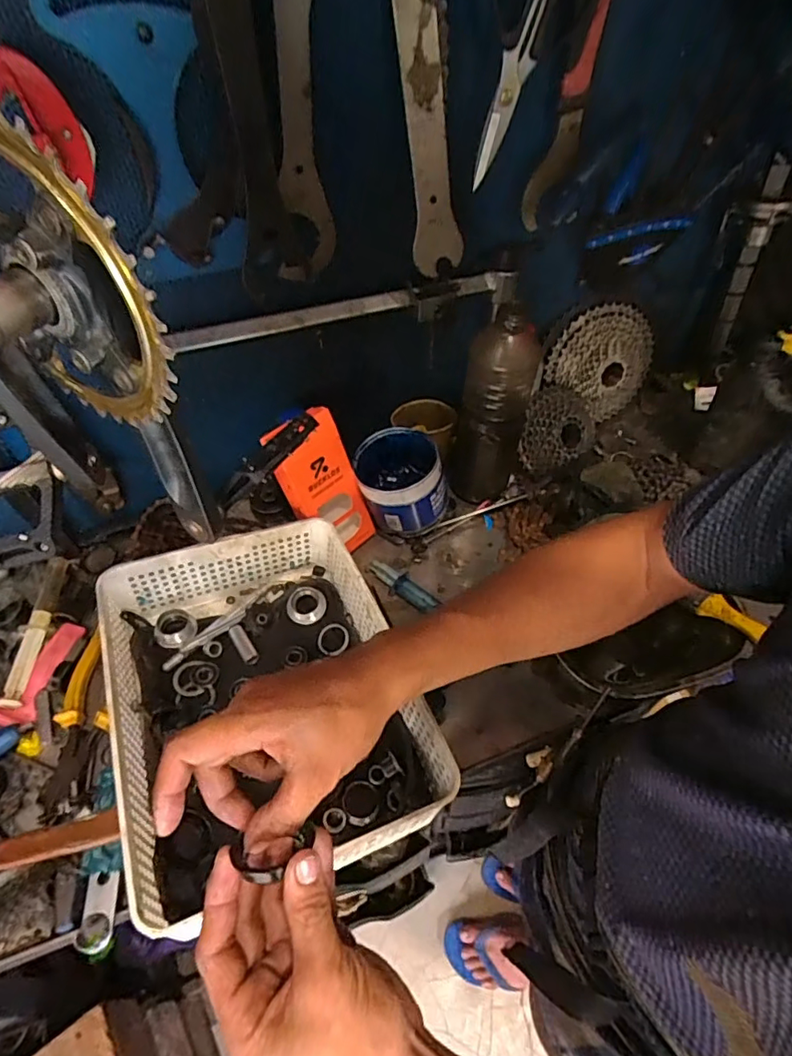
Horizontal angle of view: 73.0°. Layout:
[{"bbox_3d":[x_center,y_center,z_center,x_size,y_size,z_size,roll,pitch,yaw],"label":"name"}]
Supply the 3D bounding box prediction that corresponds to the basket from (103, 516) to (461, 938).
[{"bbox_3d":[-0.124,0.146,0.511,0.247,0.108,0.320,-21,56,-13],"label":"basket"}]

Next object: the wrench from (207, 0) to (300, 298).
[{"bbox_3d":[-0.109,-0.307,0.423,0.052,0.241,0.009,-20,58,-19],"label":"wrench"}]

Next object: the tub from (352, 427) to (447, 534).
[{"bbox_3d":[0.005,-0.055,0.677,0.106,0.108,0.119,-10,54,-5],"label":"tub"}]

